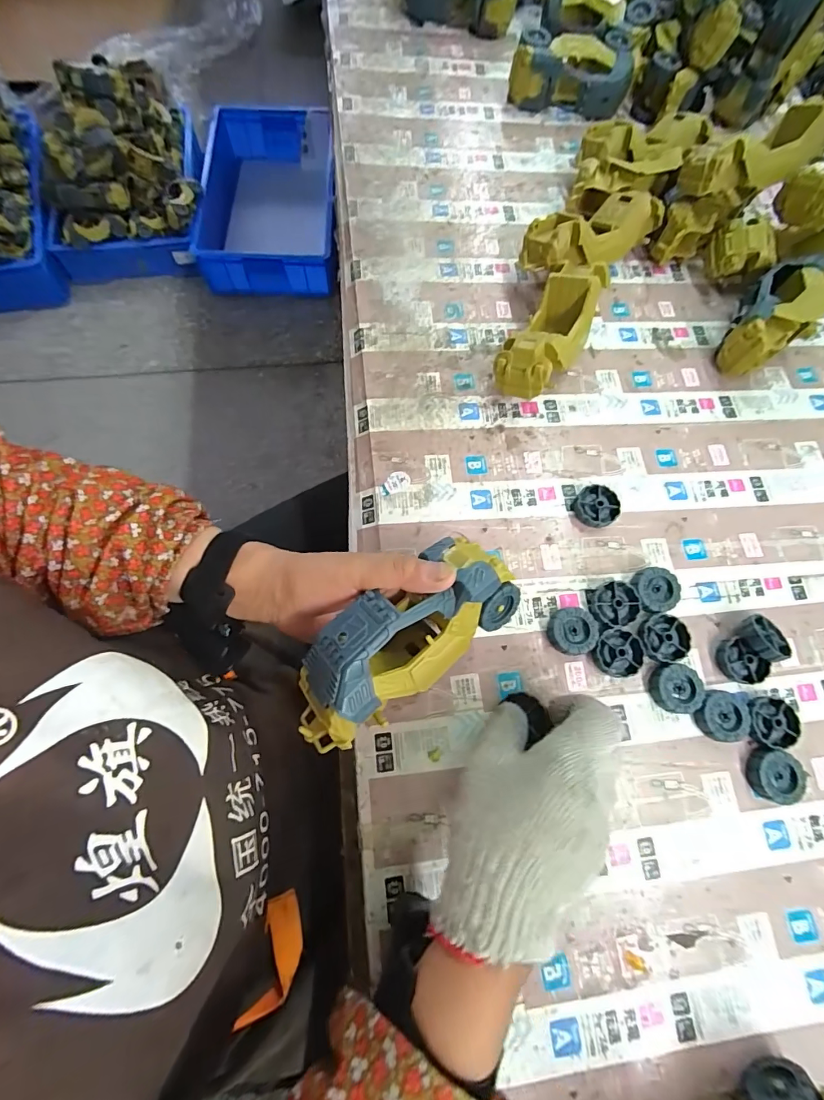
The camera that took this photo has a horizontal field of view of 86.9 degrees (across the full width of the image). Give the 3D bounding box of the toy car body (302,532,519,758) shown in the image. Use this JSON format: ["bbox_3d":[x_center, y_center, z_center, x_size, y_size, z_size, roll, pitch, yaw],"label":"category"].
[{"bbox_3d":[-0.006,0.058,0.289,0.168,0.058,0.074,-35,77,-13],"label":"toy car body"}]

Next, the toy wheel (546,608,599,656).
[{"bbox_3d":[0.133,0.067,0.361,0.040,0.012,0.037,1,72,-3],"label":"toy wheel"}]

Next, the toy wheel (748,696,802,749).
[{"bbox_3d":[0.290,0.140,0.354,0.041,0.013,0.037,-10,73,-6],"label":"toy wheel"}]

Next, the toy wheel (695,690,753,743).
[{"bbox_3d":[0.250,0.134,0.350,0.039,0.013,0.036,1,72,-3],"label":"toy wheel"}]

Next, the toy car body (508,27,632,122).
[{"bbox_3d":[0.211,-0.640,0.582,0.149,0.056,0.094,11,72,0],"label":"toy car body"}]

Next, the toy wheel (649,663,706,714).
[{"bbox_3d":[0.215,0.113,0.354,0.038,0.012,0.037,1,72,-3],"label":"toy wheel"}]

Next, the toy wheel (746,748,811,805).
[{"bbox_3d":[0.284,0.176,0.340,0.040,0.014,0.040,1,72,-3],"label":"toy wheel"}]

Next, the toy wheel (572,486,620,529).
[{"bbox_3d":[0.169,-0.040,0.398,0.039,0.009,0.039,1,72,-3],"label":"toy wheel"}]

